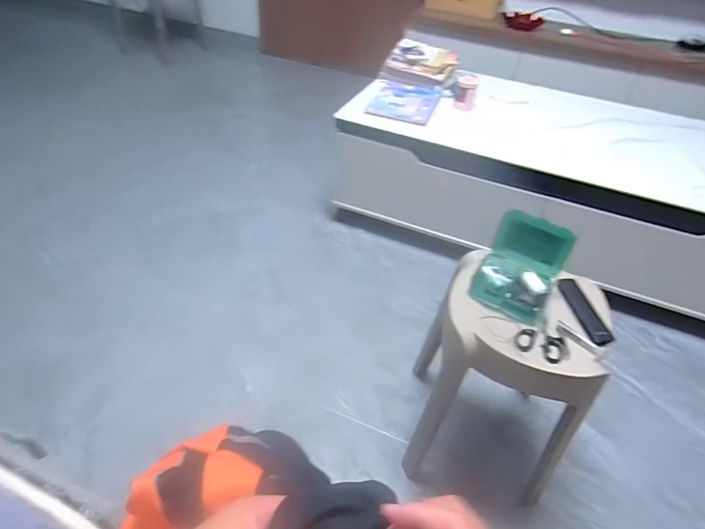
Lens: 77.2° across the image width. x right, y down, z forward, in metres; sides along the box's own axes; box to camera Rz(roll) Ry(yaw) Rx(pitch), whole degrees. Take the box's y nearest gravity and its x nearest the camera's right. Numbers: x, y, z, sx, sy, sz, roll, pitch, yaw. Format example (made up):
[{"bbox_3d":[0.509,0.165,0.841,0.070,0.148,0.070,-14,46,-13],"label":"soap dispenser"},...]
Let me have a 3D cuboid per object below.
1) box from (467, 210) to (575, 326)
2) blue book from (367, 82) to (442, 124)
[{"bbox_3d":[0.300,0.002,0.791,0.128,0.123,0.135,28,46,23],"label":"box"},{"bbox_3d":[0.186,-0.572,1.545,0.212,0.016,0.307,13,43,10],"label":"blue book"}]

